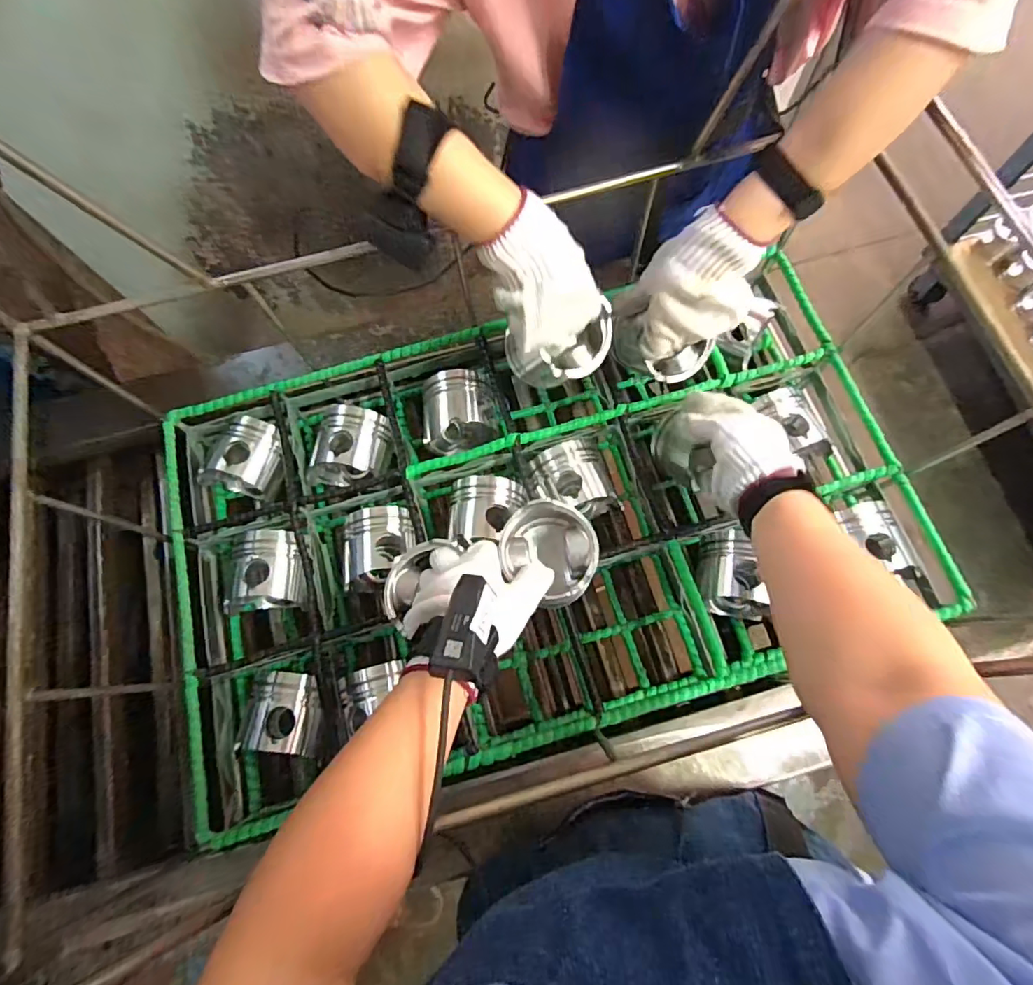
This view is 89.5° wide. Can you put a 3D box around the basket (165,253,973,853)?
[{"bbox_3d":[-0.015,0.040,0.623,0.745,0.116,0.494,-12,74,-1],"label":"basket"}]

